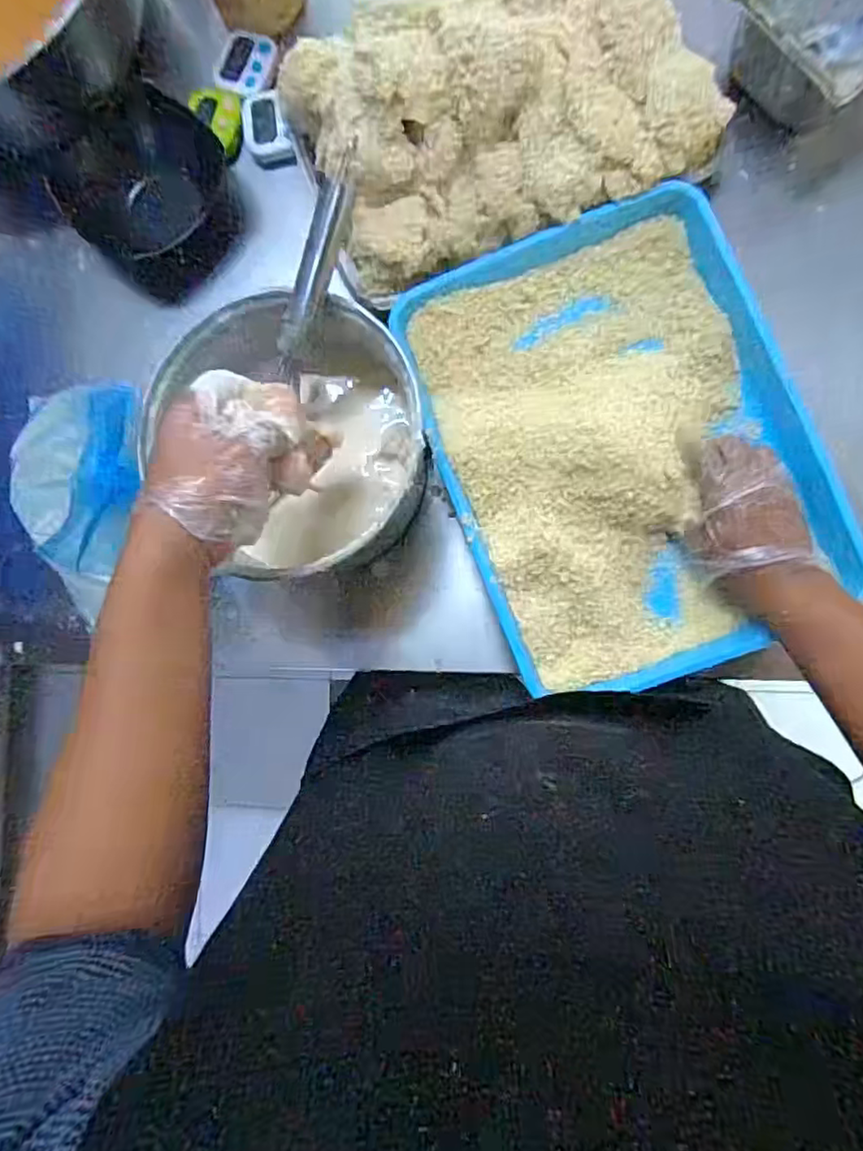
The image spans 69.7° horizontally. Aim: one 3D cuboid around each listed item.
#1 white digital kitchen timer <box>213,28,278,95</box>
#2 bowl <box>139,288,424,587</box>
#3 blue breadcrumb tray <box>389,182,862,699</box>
[{"bbox_3d":[-0.193,-0.540,0.651,0.057,0.011,0.070,17,89,8],"label":"white digital kitchen timer"},{"bbox_3d":[-0.121,-0.121,0.548,0.222,0.117,0.218,0,86,7],"label":"bowl"},{"bbox_3d":[0.165,-0.117,0.552,0.298,0.051,0.406,-21,84,5],"label":"blue breadcrumb tray"}]

